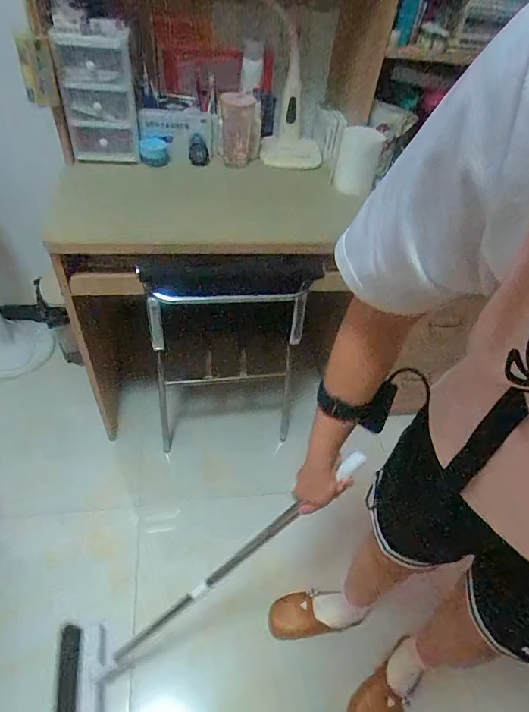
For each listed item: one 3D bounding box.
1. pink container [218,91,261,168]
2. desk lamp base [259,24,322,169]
[{"bbox_3d":[-0.060,-0.571,1.062,0.101,0.152,0.098,3,47,-4],"label":"pink container"},{"bbox_3d":[0.081,-0.643,1.078,0.157,0.260,0.212,6,47,-2],"label":"desk lamp base"}]

